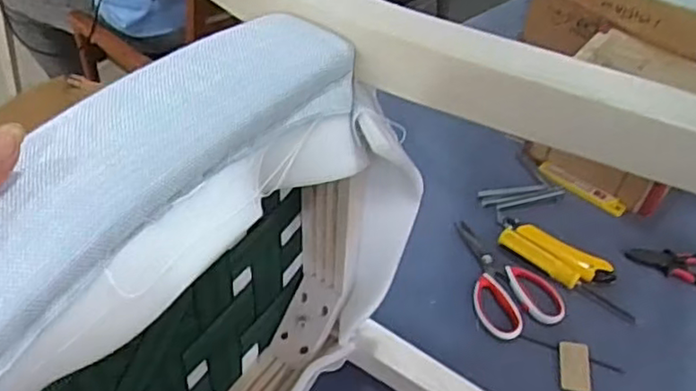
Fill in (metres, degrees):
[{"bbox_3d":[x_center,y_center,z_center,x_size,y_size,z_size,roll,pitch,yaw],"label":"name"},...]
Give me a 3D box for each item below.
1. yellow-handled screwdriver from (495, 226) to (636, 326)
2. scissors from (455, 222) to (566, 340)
[{"bbox_3d":[0.281,0.103,0.869,0.191,0.017,0.028,34,54,26],"label":"yellow-handled screwdriver"},{"bbox_3d":[0.194,0.100,0.871,0.100,0.021,0.182,-14,49,-16],"label":"scissors"}]

